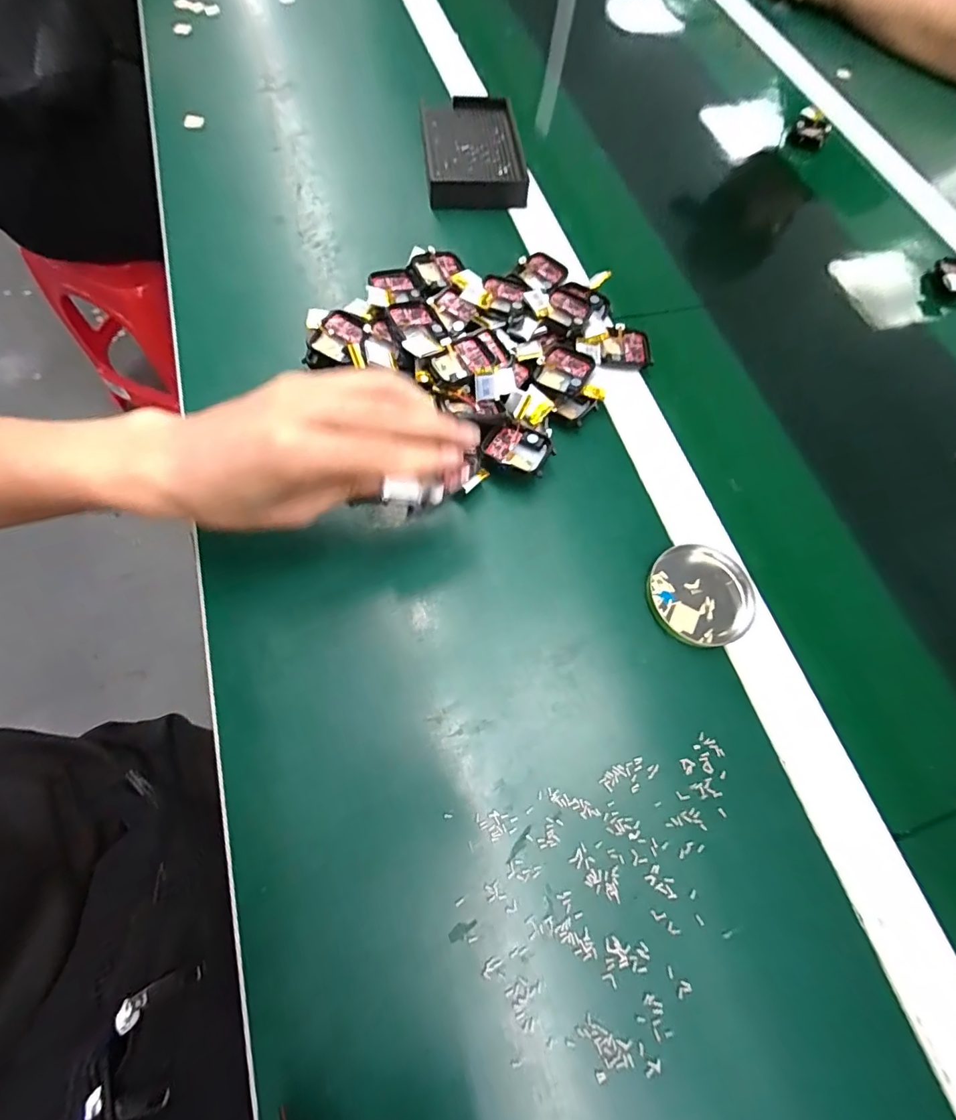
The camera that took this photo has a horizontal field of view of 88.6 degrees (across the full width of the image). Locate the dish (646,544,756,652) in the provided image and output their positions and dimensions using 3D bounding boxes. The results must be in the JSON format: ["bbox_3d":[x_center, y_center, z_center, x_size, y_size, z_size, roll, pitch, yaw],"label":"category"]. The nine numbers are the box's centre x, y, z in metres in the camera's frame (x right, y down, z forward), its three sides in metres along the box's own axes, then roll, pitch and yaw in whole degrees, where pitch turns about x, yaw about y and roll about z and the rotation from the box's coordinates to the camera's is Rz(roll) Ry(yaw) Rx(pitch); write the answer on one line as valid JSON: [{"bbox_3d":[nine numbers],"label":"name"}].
[{"bbox_3d":[0.143,0.022,0.315,0.065,0.007,0.065,1,68,-2],"label":"dish"}]

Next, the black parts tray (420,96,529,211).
[{"bbox_3d":[-0.004,-0.393,0.471,0.093,0.019,0.138,-5,68,-4],"label":"black parts tray"}]

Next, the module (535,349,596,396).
[{"bbox_3d":[0.065,-0.141,0.363,0.035,0.006,0.035,28,70,9],"label":"module"}]

